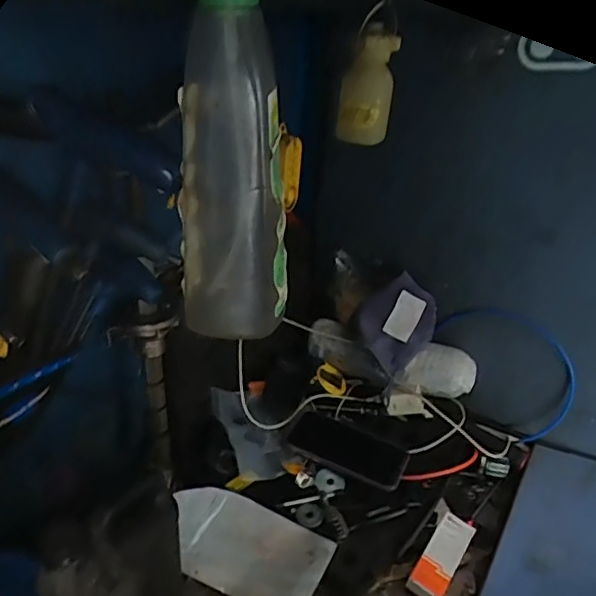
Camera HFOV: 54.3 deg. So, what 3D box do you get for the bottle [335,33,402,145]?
[{"bbox_3d":[0.055,-0.164,0.462,0.041,0.081,0.032,7,29,1],"label":"bottle"}]

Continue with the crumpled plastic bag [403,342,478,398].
[{"bbox_3d":[0.213,0.108,0.873,0.100,0.049,0.069,13,29,11],"label":"crumpled plastic bag"}]

